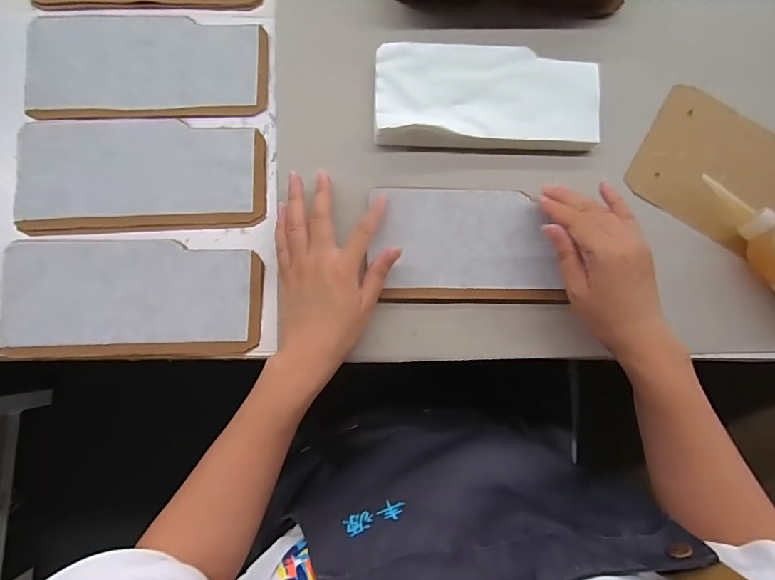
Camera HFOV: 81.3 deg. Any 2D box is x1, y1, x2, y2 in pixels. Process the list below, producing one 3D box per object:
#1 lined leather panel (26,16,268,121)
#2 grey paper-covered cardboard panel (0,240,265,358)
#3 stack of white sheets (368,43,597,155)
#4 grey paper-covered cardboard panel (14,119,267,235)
[{"bbox_3d":[-0.230,-0.216,0.435,0.221,0.010,0.100,-3,84,-4],"label":"lined leather panel"},{"bbox_3d":[-0.229,0.007,0.407,0.224,0.009,0.103,0,84,-3],"label":"grey paper-covered cardboard panel"},{"bbox_3d":[0.095,-0.184,0.437,0.211,0.026,0.097,0,84,-3],"label":"stack of white sheets"},{"bbox_3d":[-0.232,-0.108,0.427,0.228,0.012,0.106,-2,84,-3],"label":"grey paper-covered cardboard panel"}]

